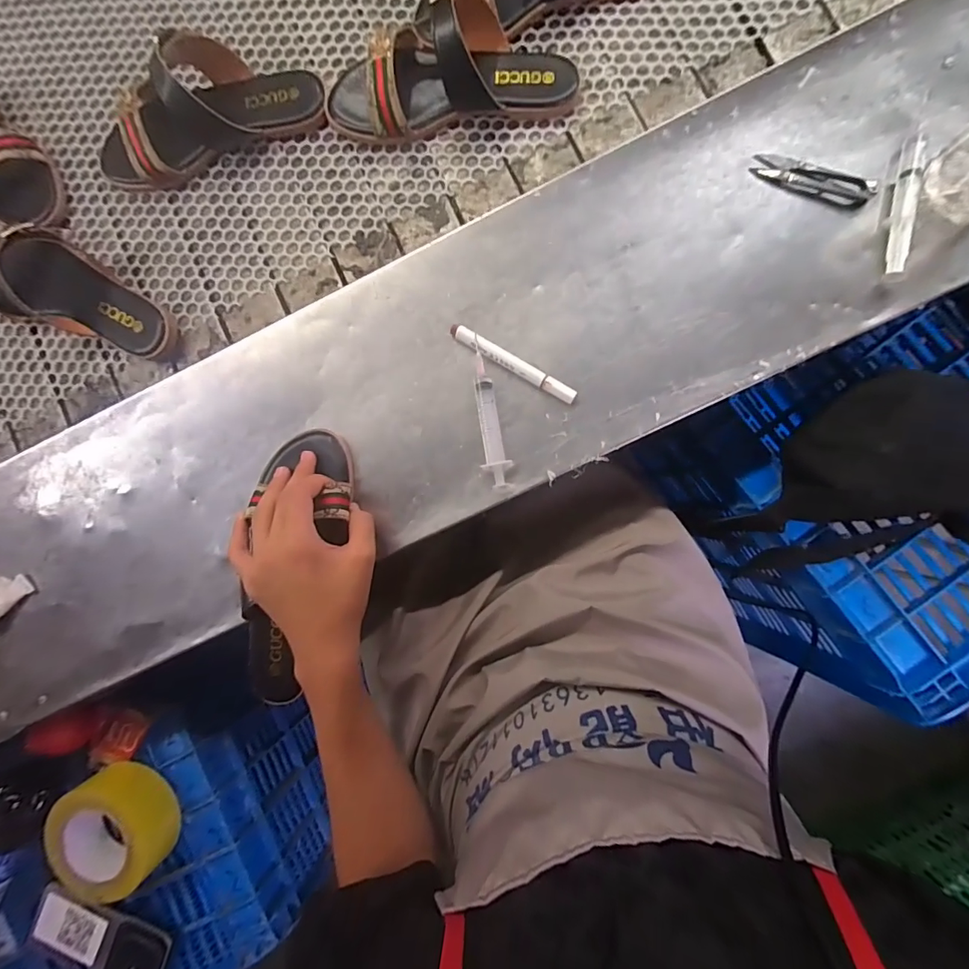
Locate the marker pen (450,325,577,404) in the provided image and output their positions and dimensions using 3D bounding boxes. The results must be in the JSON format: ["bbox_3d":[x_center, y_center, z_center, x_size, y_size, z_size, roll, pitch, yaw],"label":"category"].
[{"bbox_3d":[0.025,-0.108,0.419,0.125,0.010,0.013,32,92,4],"label":"marker pen"}]

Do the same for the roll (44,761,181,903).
[{"bbox_3d":[-0.411,0.381,0.512,0.117,0.059,0.124,-30,85,3],"label":"roll"}]

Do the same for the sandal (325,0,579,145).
[{"bbox_3d":[-0.038,-0.391,0.428,0.231,0.084,0.093,-10,87,5],"label":"sandal"}]

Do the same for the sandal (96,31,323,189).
[{"bbox_3d":[-0.282,-0.364,0.450,0.238,0.077,0.075,-19,86,4],"label":"sandal"}]

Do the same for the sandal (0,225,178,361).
[{"bbox_3d":[-0.409,-0.189,0.451,0.198,0.073,0.088,25,91,4],"label":"sandal"}]

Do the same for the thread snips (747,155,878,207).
[{"bbox_3d":[0.284,-0.264,0.403,0.099,0.013,0.017,20,91,4],"label":"thread snips"}]

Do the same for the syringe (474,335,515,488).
[{"bbox_3d":[0.007,-0.062,0.416,0.025,0.016,0.132,-5,89,4],"label":"syringe"}]

